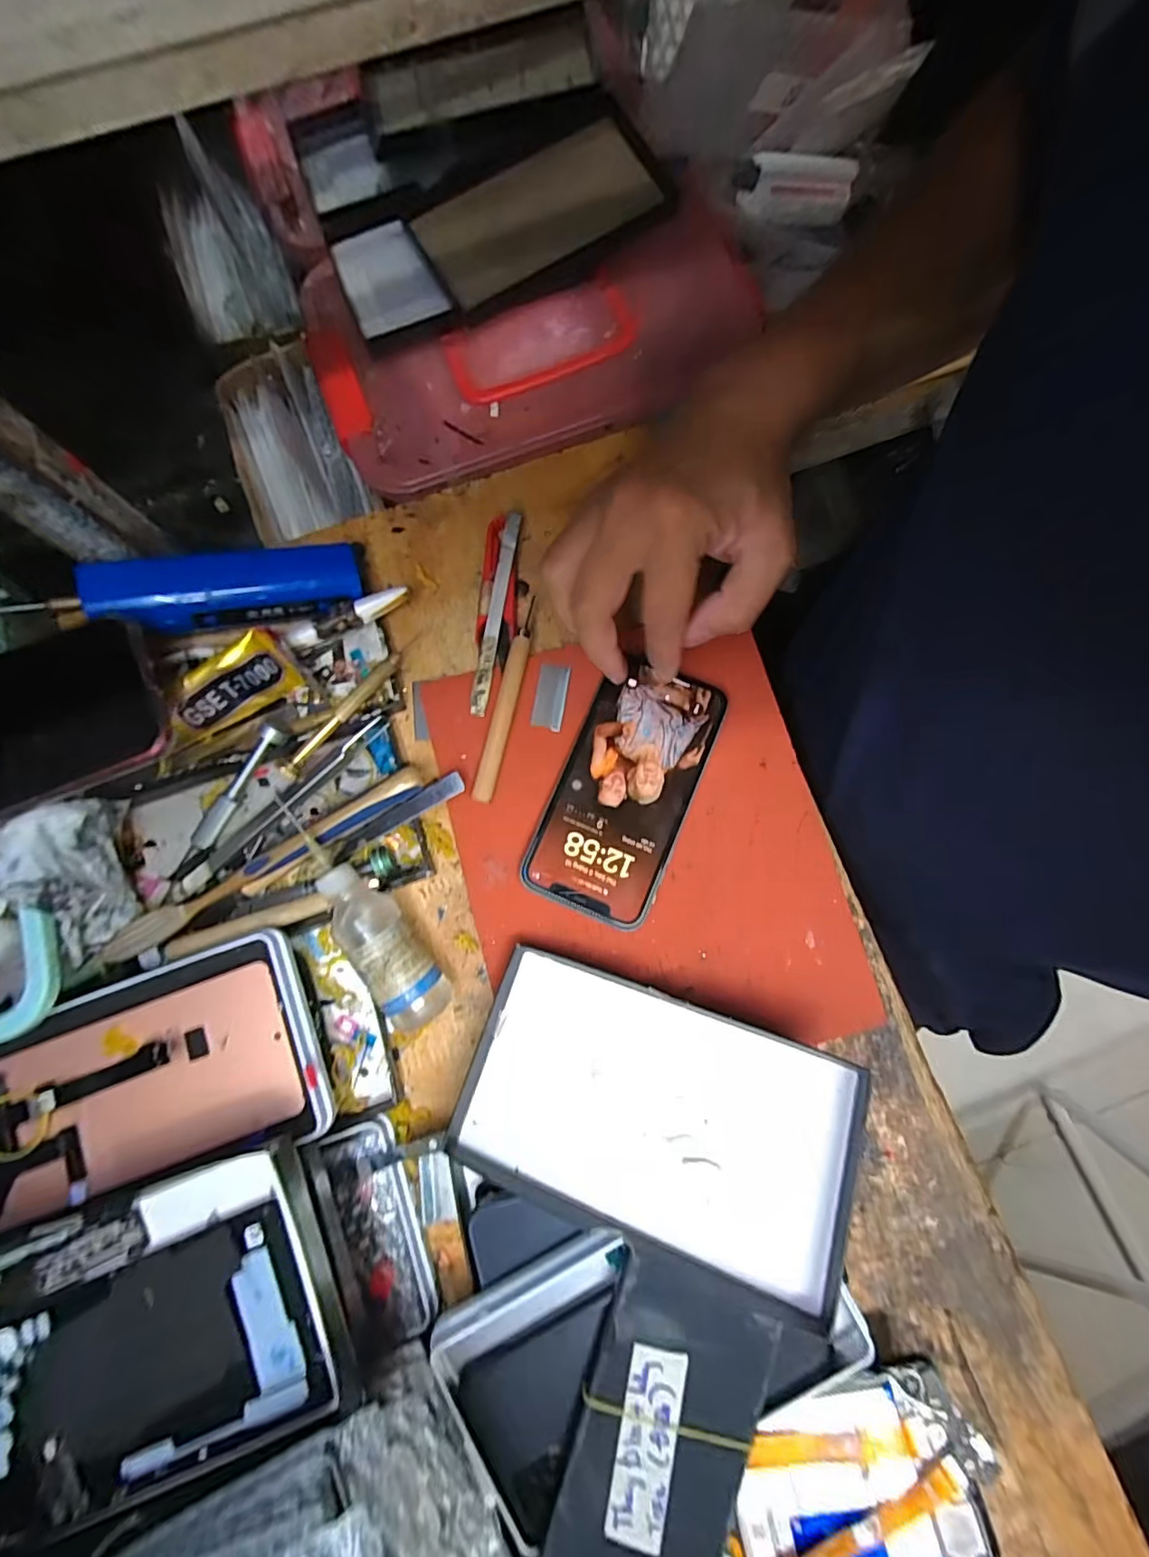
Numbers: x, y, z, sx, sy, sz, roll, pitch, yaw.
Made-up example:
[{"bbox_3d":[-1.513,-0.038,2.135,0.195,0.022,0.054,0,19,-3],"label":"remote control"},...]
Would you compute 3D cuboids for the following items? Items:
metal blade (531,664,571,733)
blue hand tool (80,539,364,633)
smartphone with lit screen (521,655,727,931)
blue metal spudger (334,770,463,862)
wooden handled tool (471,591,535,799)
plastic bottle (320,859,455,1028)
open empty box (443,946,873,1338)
[{"bbox_3d":[-0.014,-0.049,0.337,0.019,0.004,0.039,9,84,-2],"label":"metal blade"},{"bbox_3d":[-0.185,-0.106,0.310,0.134,0.027,0.040,-15,79,-23],"label":"blue hand tool"},{"bbox_3d":[0.029,0.004,0.320,0.073,0.005,0.147,22,80,4],"label":"smartphone with lit screen"},{"bbox_3d":[-0.099,0.021,0.317,0.081,0.005,0.012,-29,75,2],"label":"blue metal spudger"},{"bbox_3d":[-0.040,-0.046,0.332,0.011,0.010,0.121,12,80,2],"label":"wooden handled tool"},{"bbox_3d":[-0.101,0.089,0.298,0.033,0.040,0.088,-39,82,-7],"label":"plastic bottle"},{"bbox_3d":[0.036,0.160,0.275,0.180,0.015,0.104,14,69,19],"label":"open empty box"}]

